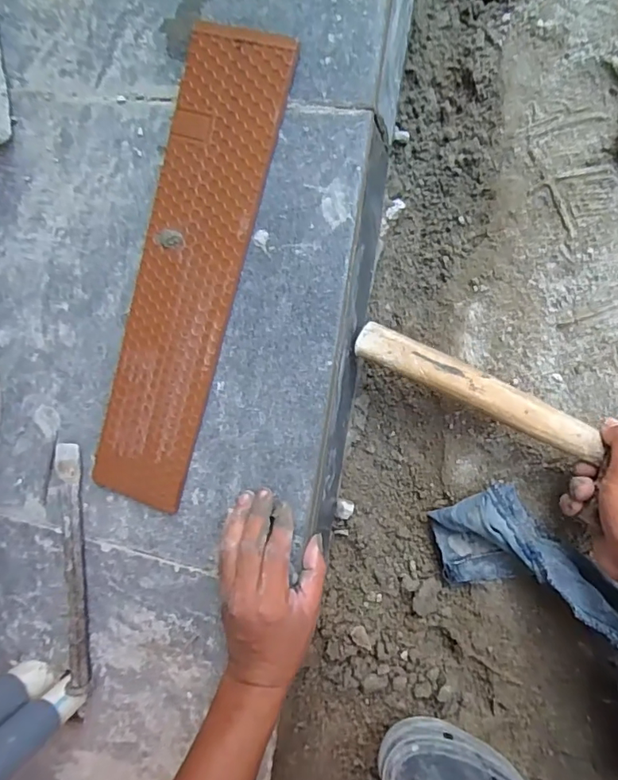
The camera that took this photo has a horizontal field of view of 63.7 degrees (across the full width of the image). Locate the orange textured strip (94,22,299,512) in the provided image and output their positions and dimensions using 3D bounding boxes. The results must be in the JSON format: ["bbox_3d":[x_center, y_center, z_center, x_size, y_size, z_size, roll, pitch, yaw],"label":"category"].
[{"bbox_3d":[-0.103,-0.092,0.423,0.088,0.008,0.394,18,99,12],"label":"orange textured strip"}]

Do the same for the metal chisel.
[{"bbox_3d":[-0.221,0.170,0.473,0.023,0.018,0.236,-2,94,16],"label":"metal chisel"}]

